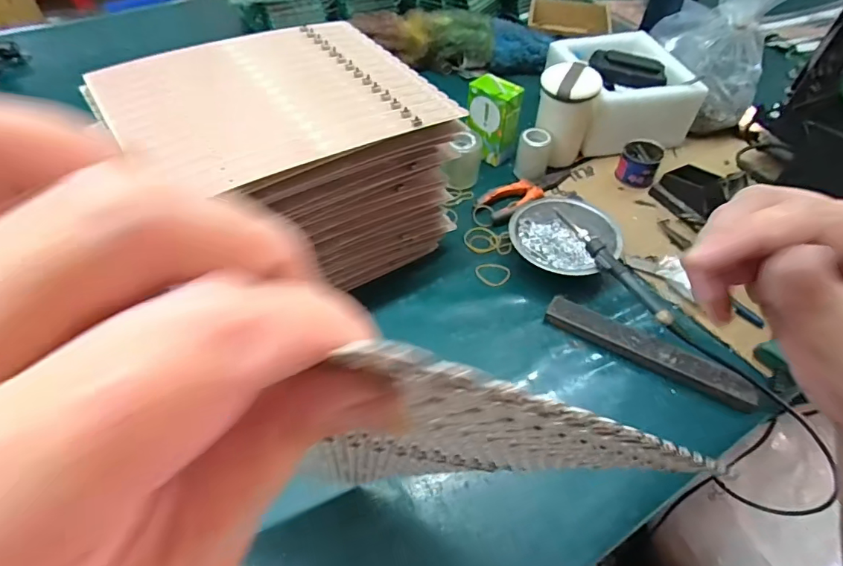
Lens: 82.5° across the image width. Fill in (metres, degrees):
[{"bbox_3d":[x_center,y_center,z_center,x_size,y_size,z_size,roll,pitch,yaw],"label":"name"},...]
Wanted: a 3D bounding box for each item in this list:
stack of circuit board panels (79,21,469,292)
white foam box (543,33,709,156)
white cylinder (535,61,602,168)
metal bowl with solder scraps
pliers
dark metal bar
[{"bbox_3d":[-0.149,-0.122,0.523,0.294,0.192,0.241,-28,57,-23],"label":"stack of circuit board panels"},{"bbox_3d":[0.292,-0.287,0.711,0.150,0.099,0.185,-8,52,-9],"label":"white foam box"},{"bbox_3d":[0.193,-0.227,0.660,0.075,0.120,0.070,16,52,10],"label":"white cylinder"},{"bbox_3d":[0.171,-0.056,0.582,0.126,0.044,0.119,1,51,-2],"label":"metal bowl with solder scraps"},{"bbox_3d":[0.150,-0.128,0.657,0.161,0.023,0.057,-29,58,-24],"label":"pliers"},{"bbox_3d":[0.230,0.069,0.495,0.205,0.031,0.028,28,55,19],"label":"dark metal bar"}]

